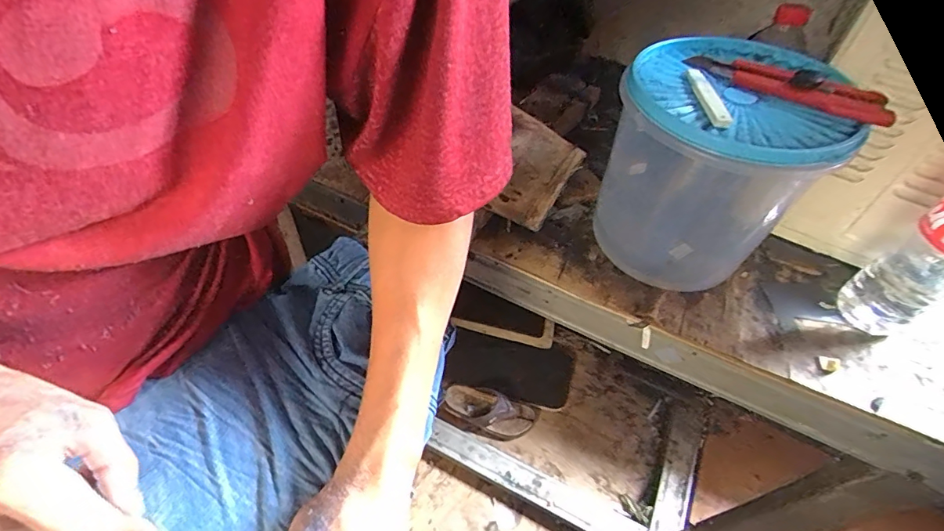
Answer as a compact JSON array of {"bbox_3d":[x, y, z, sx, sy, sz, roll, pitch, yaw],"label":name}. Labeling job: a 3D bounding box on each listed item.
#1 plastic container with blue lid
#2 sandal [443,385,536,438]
[{"bbox_3d":[0.241,-0.102,0.473,0.189,0.199,0.216,33,55,22],"label":"plastic container with blue lid"},{"bbox_3d":[0.041,0.387,1.200,0.237,0.050,0.097,20,51,12],"label":"sandal"}]

